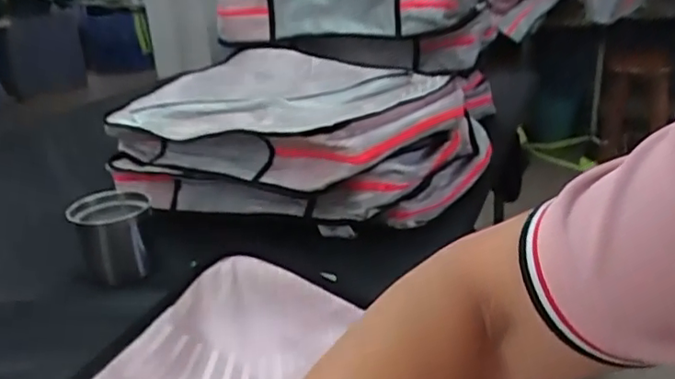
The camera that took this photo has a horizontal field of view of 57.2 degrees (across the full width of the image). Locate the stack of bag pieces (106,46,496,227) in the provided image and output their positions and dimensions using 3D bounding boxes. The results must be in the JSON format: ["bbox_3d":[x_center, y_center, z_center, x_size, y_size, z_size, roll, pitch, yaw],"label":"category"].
[{"bbox_3d":[-0.062,-0.102,1.040,0.527,0.162,0.446,11,25,35],"label":"stack of bag pieces"}]

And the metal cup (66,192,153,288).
[{"bbox_3d":[-0.293,0.058,0.816,0.100,0.095,0.102,-3,21,1],"label":"metal cup"}]

